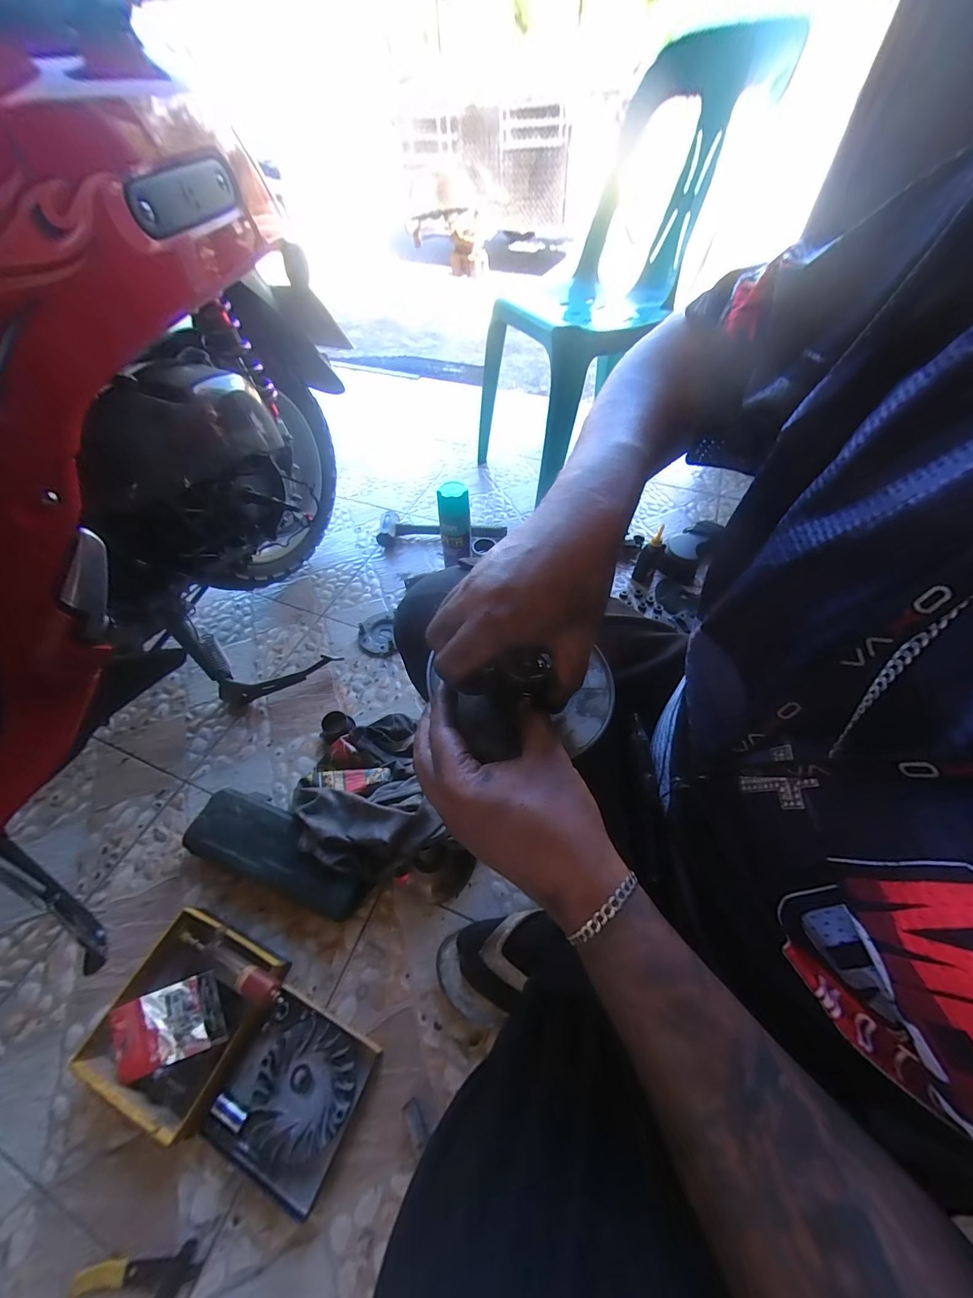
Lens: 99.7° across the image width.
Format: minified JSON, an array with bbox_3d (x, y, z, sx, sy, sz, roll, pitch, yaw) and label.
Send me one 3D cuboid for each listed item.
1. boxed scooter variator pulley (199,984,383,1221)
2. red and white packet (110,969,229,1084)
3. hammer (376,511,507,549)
[{"bbox_3d":[-0.229,0.522,0.487,0.153,0.032,0.146,22,56,15],"label":"boxed scooter variator pulley"},{"bbox_3d":[-0.384,0.454,0.497,0.128,0.012,0.081,-19,84,-4],"label":"red and white packet"},{"bbox_3d":[-0.123,-0.336,1.110,0.343,0.051,0.109,-9,54,-7],"label":"hammer"}]

